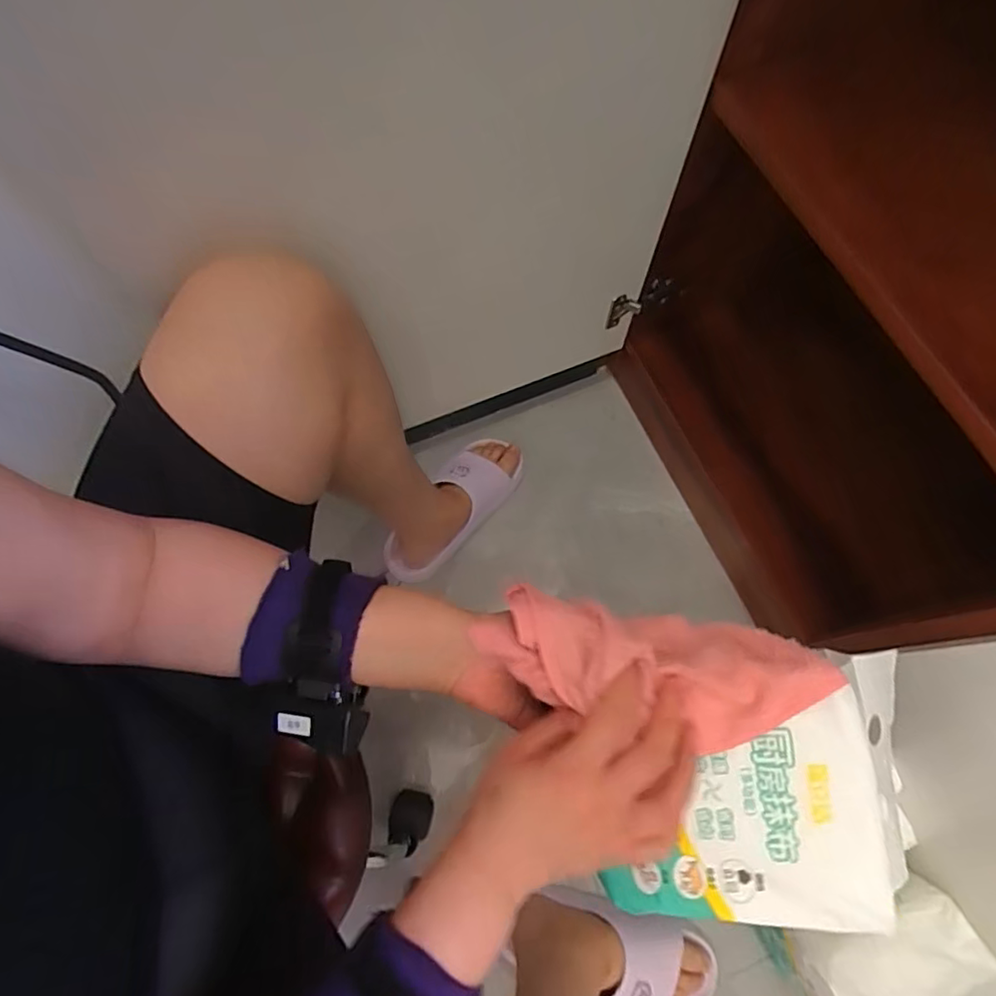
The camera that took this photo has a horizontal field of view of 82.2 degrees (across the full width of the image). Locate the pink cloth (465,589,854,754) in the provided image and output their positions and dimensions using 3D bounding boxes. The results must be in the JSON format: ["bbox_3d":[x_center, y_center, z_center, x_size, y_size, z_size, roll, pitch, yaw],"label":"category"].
[{"bbox_3d":[0.090,0.105,0.355,0.204,0.041,0.072,9,71,4],"label":"pink cloth"}]

